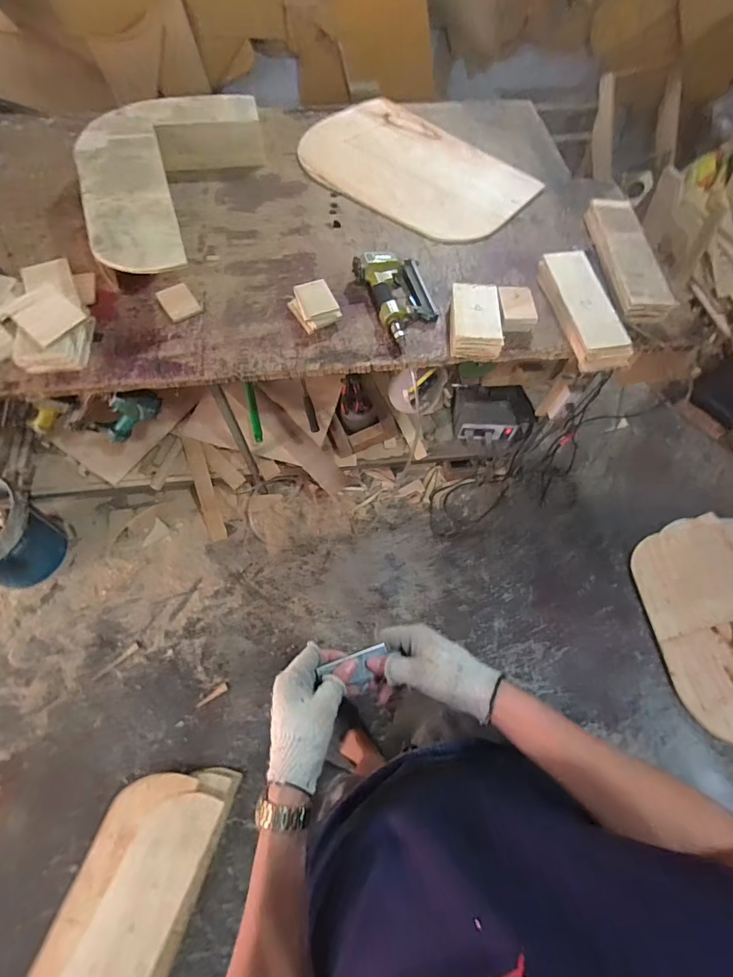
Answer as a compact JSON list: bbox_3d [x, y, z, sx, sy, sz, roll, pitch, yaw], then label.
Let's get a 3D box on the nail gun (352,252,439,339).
[{"bbox_3d":[0.080,-0.451,1.006,0.147,0.049,0.227,-22,67,-12],"label":"nail gun"}]

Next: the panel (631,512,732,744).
[{"bbox_3d":[1.139,0.417,1.391,0.466,0.034,0.653,-19,64,9],"label":"panel"}]

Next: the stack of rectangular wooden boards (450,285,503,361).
[{"bbox_3d":[0.244,-0.380,0.994,0.110,0.058,0.176,2,64,-1],"label":"stack of rectangular wooden boards"}]

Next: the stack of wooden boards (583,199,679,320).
[{"bbox_3d":[0.630,-0.578,1.073,0.116,0.052,0.395,-3,64,-4],"label":"stack of wooden boards"}]

